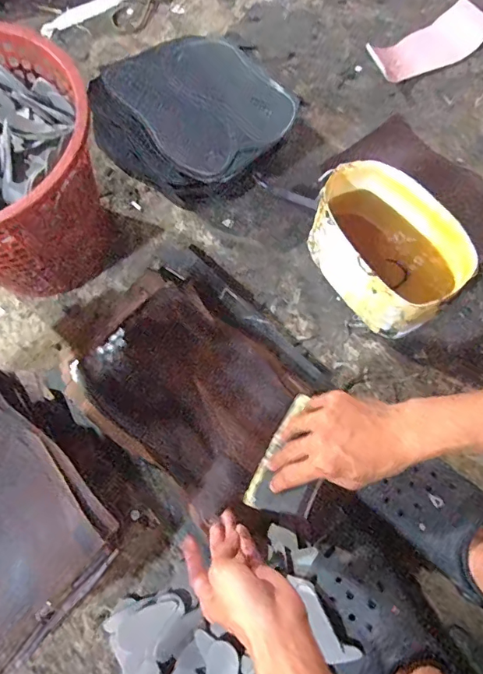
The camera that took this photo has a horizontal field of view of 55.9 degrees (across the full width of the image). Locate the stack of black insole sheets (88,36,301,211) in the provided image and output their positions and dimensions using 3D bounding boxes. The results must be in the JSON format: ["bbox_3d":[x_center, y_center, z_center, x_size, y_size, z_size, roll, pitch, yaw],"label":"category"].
[{"bbox_3d":[-0.077,-0.320,0.684,0.285,0.109,0.214,42,80,15],"label":"stack of black insole sheets"}]

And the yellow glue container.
[{"bbox_3d":[0.178,-0.109,0.593,0.128,0.129,0.202,-39,74,-12],"label":"yellow glue container"}]

